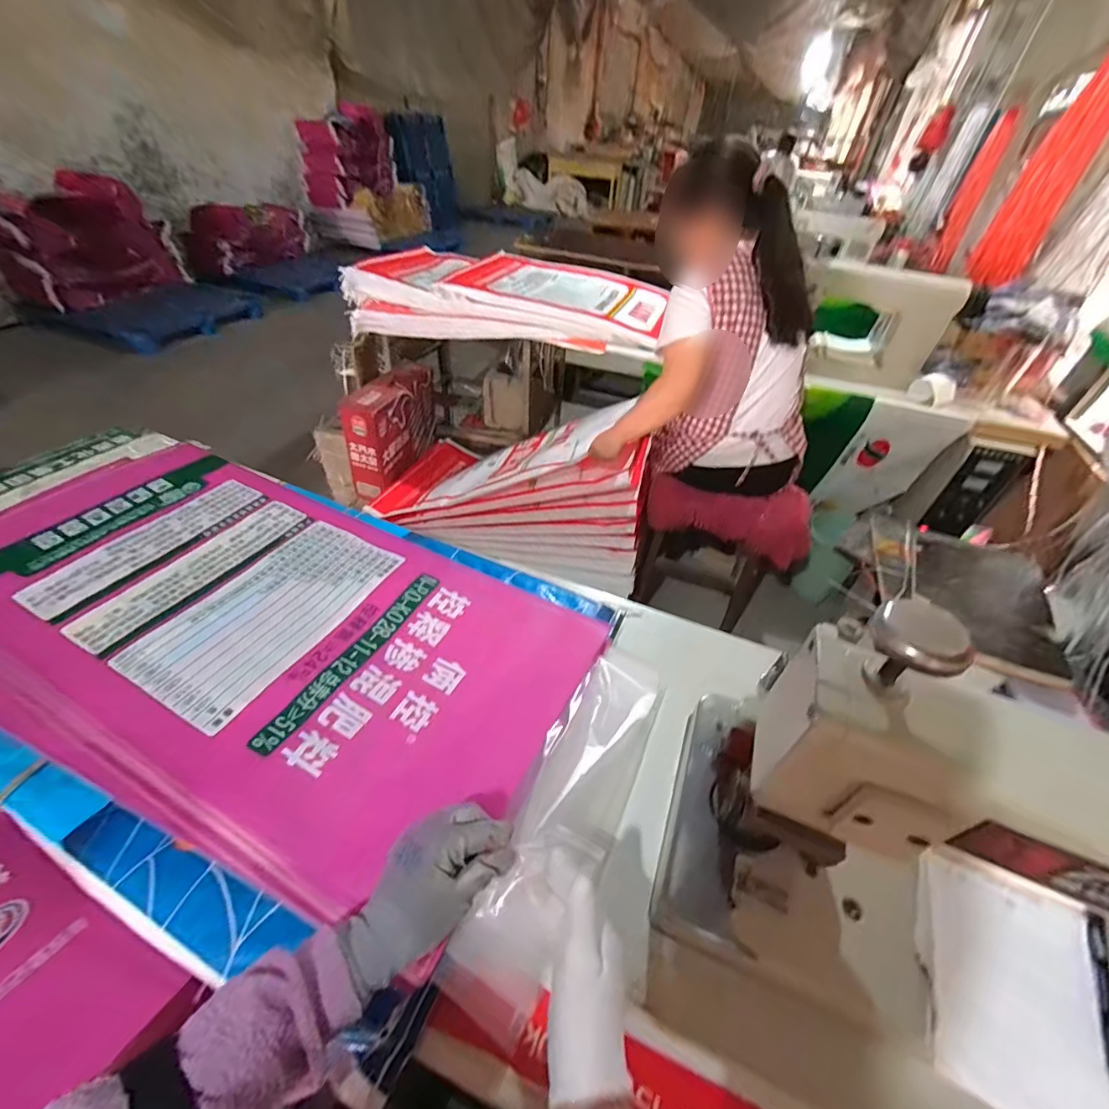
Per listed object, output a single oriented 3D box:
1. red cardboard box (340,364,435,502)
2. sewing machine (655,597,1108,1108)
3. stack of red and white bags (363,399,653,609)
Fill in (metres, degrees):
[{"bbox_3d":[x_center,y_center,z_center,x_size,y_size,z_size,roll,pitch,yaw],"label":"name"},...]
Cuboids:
[{"bbox_3d":[-0.567,-0.445,1.678,0.122,0.312,0.420,16,44,12],"label":"red cardboard box"},{"bbox_3d":[0.384,0.246,0.326,0.542,0.286,0.195,19,44,14],"label":"sewing machine"},{"bbox_3d":[-0.125,-0.245,1.588,0.851,0.396,0.445,14,43,9],"label":"stack of red and white bags"}]

